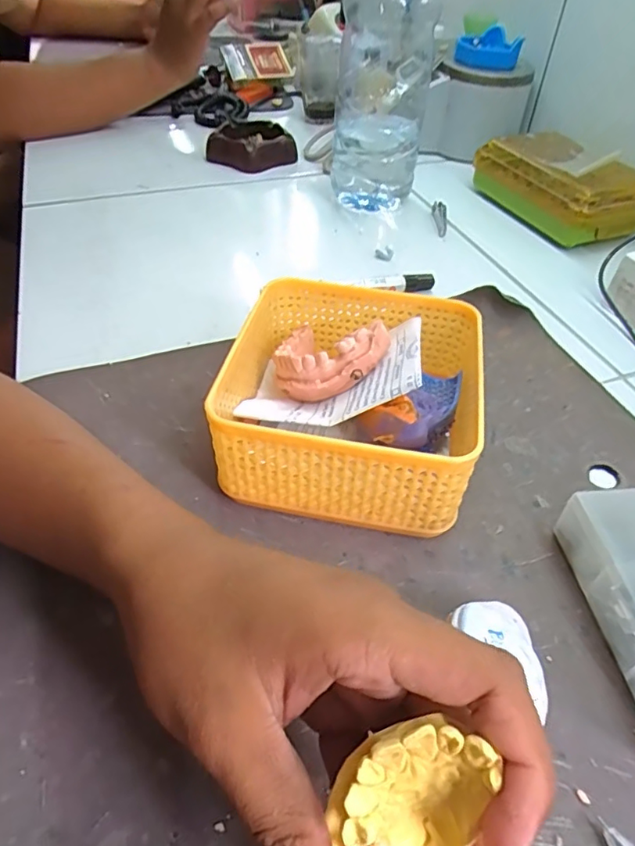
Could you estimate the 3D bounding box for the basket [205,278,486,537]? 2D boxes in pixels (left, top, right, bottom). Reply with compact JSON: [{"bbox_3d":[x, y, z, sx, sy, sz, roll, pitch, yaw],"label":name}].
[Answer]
[{"bbox_3d":[0.020,-0.016,0.298,0.135,0.078,0.142,9,46,7],"label":"basket"}]

